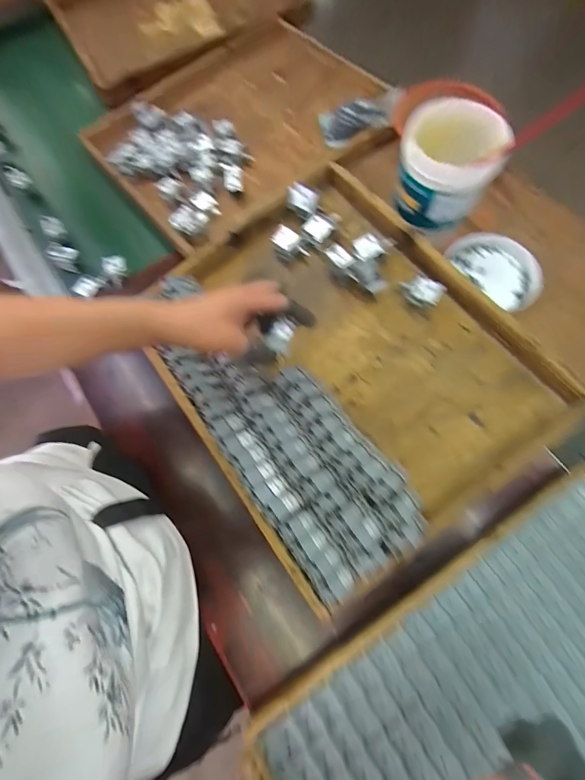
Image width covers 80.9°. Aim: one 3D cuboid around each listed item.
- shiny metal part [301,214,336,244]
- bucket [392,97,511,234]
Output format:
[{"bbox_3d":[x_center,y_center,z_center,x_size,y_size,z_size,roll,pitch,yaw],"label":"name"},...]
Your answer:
[{"bbox_3d":[0.038,-0.237,0.505,0.038,0.015,0.042,41,94,7],"label":"shiny metal part"},{"bbox_3d":[0.191,-0.283,0.444,0.106,0.110,0.095,-5,71,2],"label":"bucket"}]

